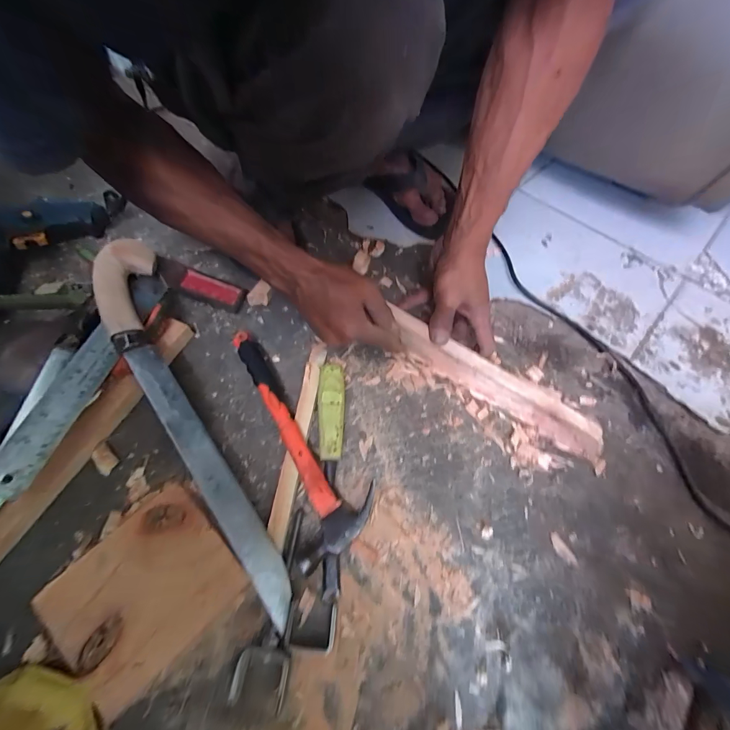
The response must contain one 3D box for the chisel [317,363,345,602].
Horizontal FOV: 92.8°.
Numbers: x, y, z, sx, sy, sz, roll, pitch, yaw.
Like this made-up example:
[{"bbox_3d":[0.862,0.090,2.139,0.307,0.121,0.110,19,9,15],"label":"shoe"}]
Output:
[{"bbox_3d":[-0.035,0.107,0.364,0.029,0.027,0.230,-2,61,-3],"label":"chisel"}]

